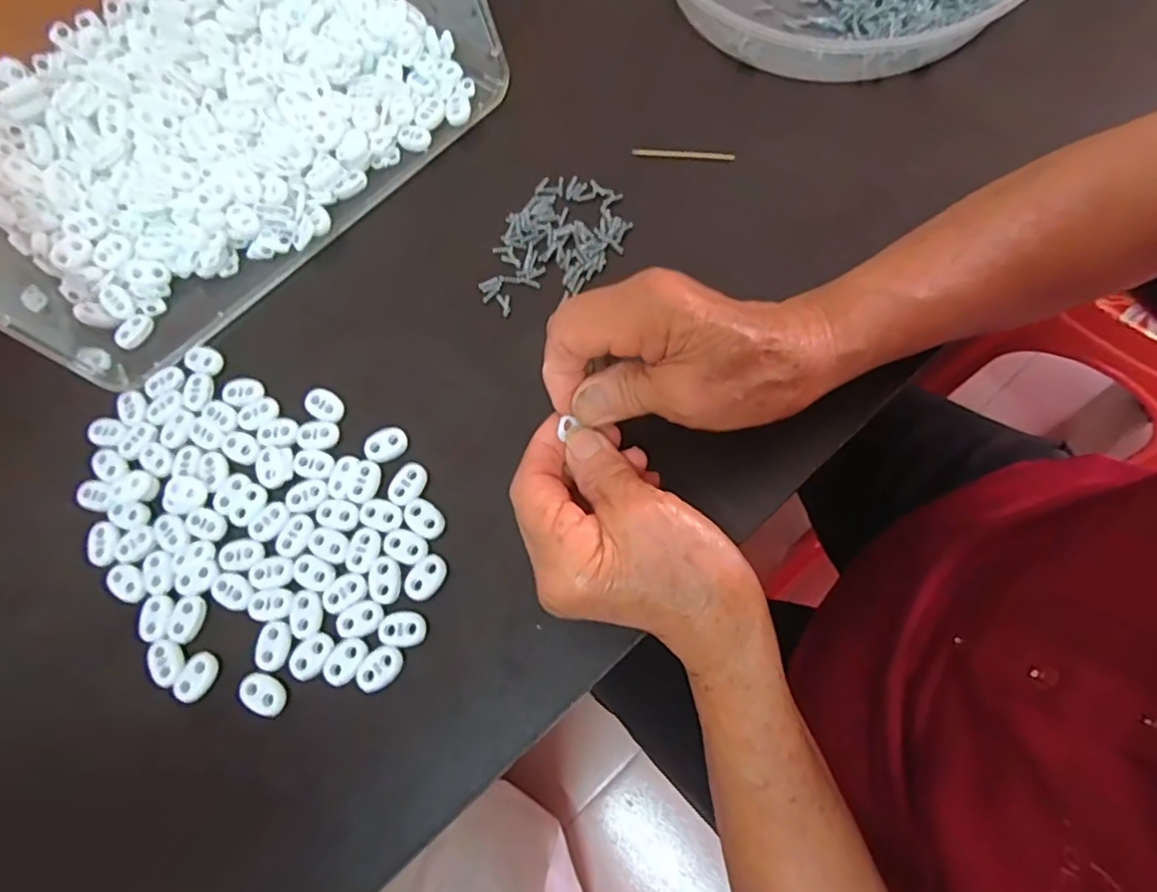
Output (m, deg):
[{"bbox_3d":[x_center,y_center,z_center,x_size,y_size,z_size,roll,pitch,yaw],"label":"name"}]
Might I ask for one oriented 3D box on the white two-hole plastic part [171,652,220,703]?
[{"bbox_3d":[-0.182,0.110,0.301,0.017,0.004,0.022,23,76,14],"label":"white two-hole plastic part"}]

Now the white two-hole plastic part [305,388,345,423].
[{"bbox_3d":[-0.136,-0.022,0.338,0.023,0.004,0.015,27,77,14],"label":"white two-hole plastic part"}]

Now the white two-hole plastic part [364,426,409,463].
[{"bbox_3d":[-0.100,-0.001,0.328,0.022,0.004,0.018,-26,71,-2],"label":"white two-hole plastic part"}]

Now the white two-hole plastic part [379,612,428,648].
[{"bbox_3d":[-0.083,0.086,0.296,0.023,0.004,0.015,-4,72,6],"label":"white two-hole plastic part"}]

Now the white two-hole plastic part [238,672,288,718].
[{"bbox_3d":[-0.147,0.115,0.293,0.023,0.004,0.015,33,79,16],"label":"white two-hole plastic part"}]

